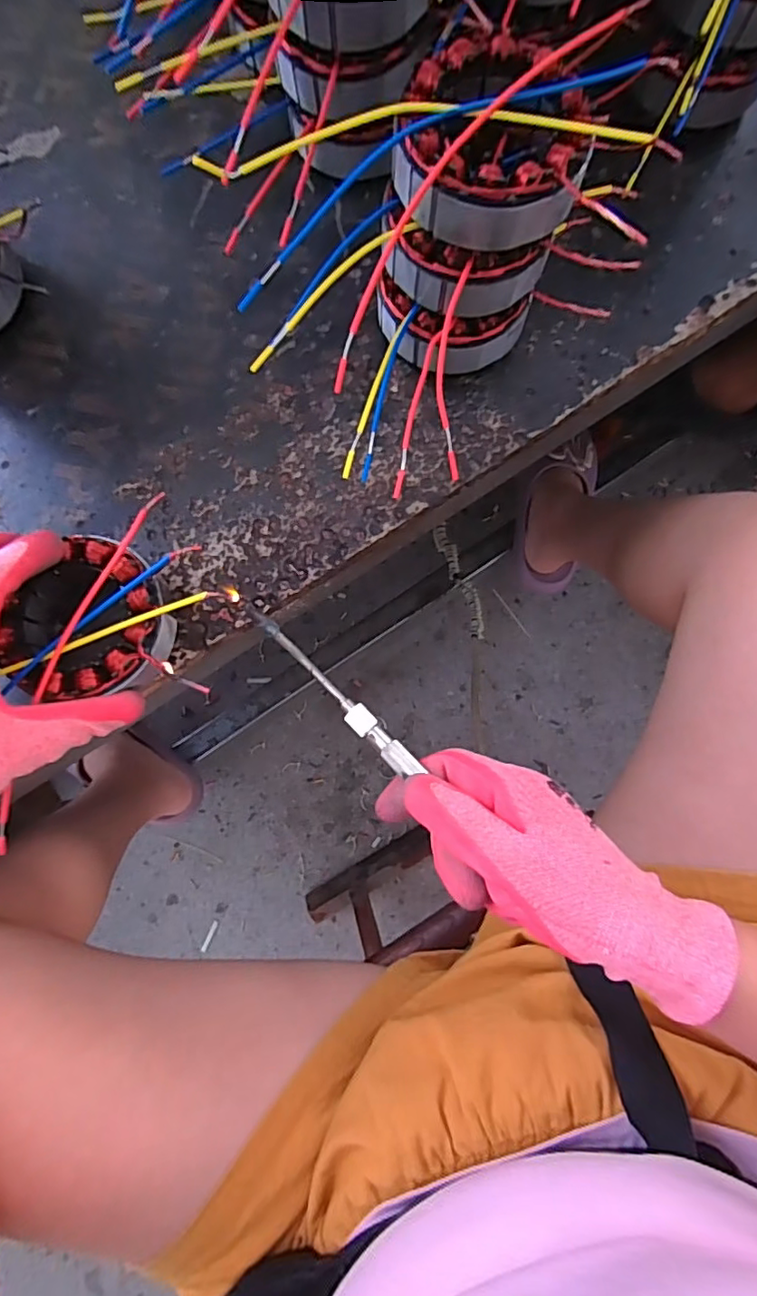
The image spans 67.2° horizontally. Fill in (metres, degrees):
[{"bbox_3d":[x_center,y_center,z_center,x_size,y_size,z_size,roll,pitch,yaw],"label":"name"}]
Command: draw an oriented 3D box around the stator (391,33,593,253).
[{"bbox_3d":[0.051,-0.230,0.254,0.084,0.035,0.086,2,81,0],"label":"stator"}]

